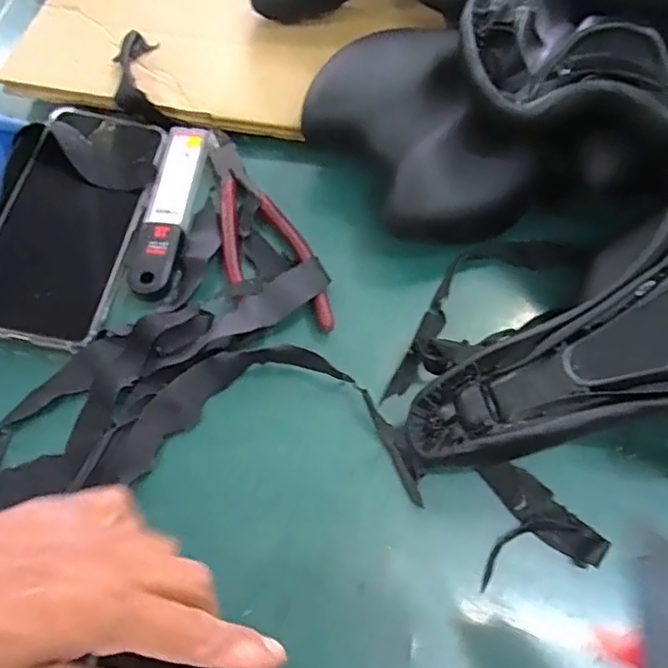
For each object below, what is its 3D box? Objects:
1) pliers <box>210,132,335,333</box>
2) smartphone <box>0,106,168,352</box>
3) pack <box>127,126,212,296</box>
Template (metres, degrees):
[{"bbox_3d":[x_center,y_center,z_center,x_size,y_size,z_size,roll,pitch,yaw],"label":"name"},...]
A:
[{"bbox_3d":[-0.049,-0.066,0.371,0.051,0.012,0.161,-17,66,-7],"label":"pliers"},{"bbox_3d":[-0.161,-0.074,0.362,0.079,0.011,0.168,10,65,5],"label":"smartphone"},{"bbox_3d":[-0.104,-0.082,0.374,0.027,0.007,0.126,6,65,3],"label":"pack"}]

